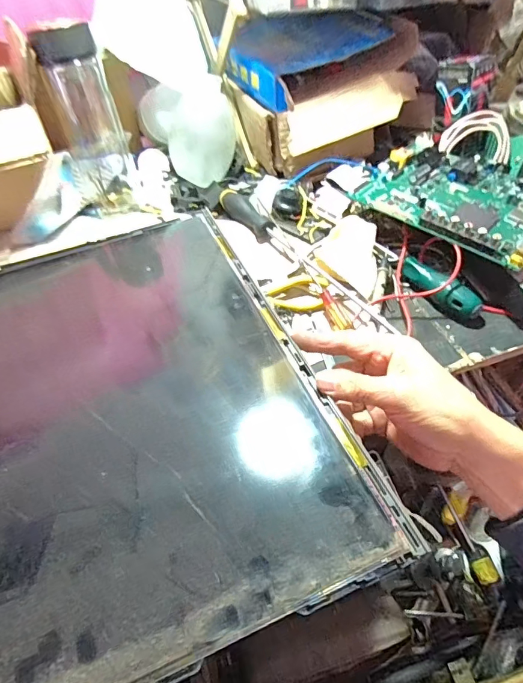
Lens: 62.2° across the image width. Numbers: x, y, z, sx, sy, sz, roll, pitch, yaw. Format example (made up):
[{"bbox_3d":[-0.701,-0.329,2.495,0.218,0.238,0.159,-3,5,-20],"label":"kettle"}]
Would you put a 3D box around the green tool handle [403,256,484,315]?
[{"bbox_3d":[0.185,-0.057,0.454,0.026,0.022,0.090,-26,50,-19],"label":"green tool handle"}]

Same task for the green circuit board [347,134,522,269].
[{"bbox_3d":[0.226,-0.169,0.485,0.192,0.018,0.172,33,58,24],"label":"green circuit board"}]

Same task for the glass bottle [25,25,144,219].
[{"bbox_3d":[-0.214,-0.268,0.546,0.078,0.204,0.067,-14,48,-10],"label":"glass bottle"}]

